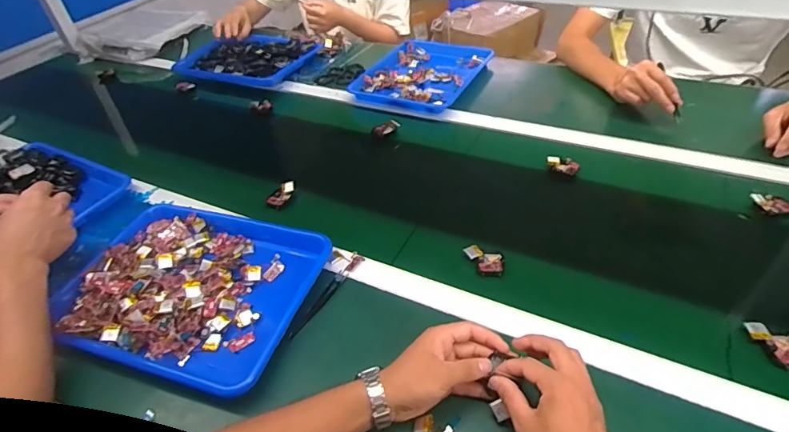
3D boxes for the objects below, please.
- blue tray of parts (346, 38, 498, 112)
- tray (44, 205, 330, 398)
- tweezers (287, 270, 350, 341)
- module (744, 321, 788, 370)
[{"bbox_3d":[0.071,-0.342,1.067,0.247,0.032,0.309,15,47,23],"label":"blue tray of parts"},{"bbox_3d":[-0.277,0.092,0.623,0.333,0.040,0.265,7,44,16],"label":"tray"},{"bbox_3d":[-0.099,0.114,0.604,0.016,0.010,0.122,18,48,25],"label":"tweezers"},{"bbox_3d":[0.427,0.141,0.501,0.036,0.018,0.061,-21,44,-15],"label":"module"}]

